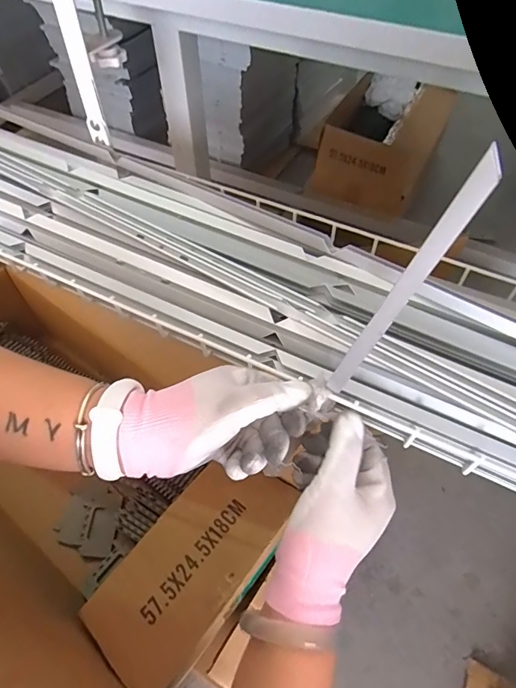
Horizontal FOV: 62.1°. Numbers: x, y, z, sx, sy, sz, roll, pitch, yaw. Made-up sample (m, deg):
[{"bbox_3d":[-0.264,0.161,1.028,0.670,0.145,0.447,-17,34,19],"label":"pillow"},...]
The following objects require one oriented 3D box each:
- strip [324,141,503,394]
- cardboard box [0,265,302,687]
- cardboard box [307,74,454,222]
[{"bbox_3d":[0.078,-0.024,0.246,0.010,0.177,0.009,-5,53,-24],"label":"strip"},{"bbox_3d":[-0.279,0.125,0.561,0.624,0.308,0.269,33,62,21],"label":"cardboard box"},{"bbox_3d":[0.332,-0.553,1.153,0.249,0.166,0.392,22,58,15],"label":"cardboard box"}]

